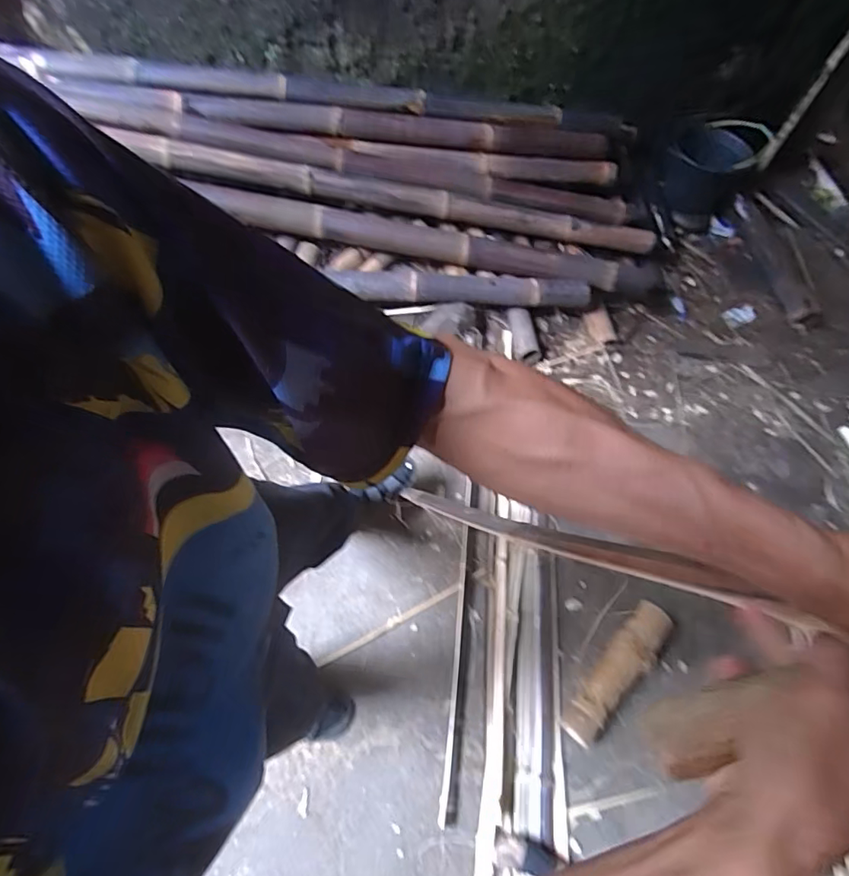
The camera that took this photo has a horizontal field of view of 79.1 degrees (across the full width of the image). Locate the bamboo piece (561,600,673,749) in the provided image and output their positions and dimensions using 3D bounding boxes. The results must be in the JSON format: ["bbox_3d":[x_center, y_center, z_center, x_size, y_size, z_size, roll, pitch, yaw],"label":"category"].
[{"bbox_3d":[0.433,0.517,1.153,0.082,0.065,0.352,43,70,14],"label":"bamboo piece"}]

